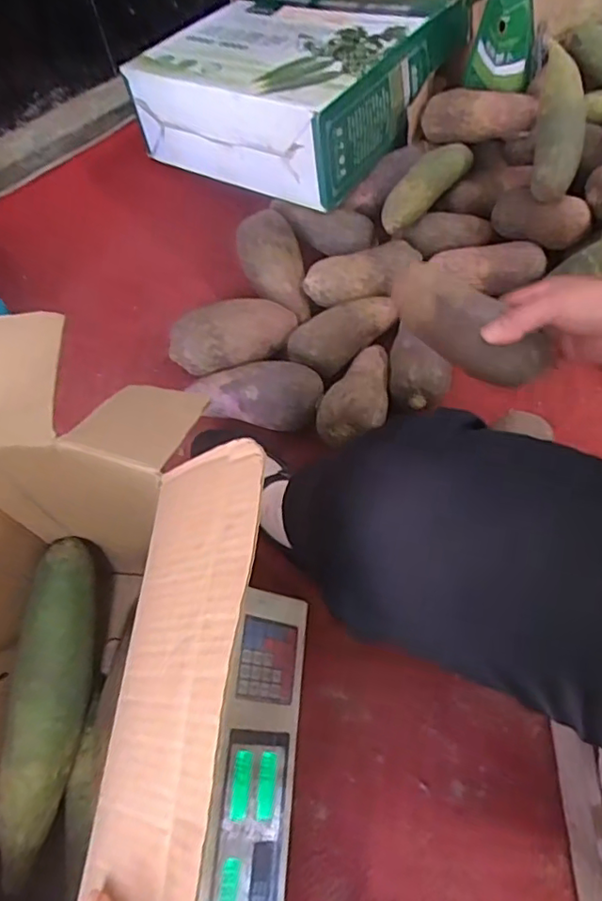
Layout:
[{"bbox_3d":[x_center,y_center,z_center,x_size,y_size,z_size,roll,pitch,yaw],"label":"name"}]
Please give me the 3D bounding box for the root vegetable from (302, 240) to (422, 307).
[{"bbox_3d":[0.084,-0.236,0.770,0.157,0.047,0.057,-16,67,-6],"label":"root vegetable"}]

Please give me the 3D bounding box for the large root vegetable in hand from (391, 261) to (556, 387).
[{"bbox_3d":[0.140,-0.106,0.489,0.143,0.049,0.051,39,73,14],"label":"large root vegetable in hand"}]

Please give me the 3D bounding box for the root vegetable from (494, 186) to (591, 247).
[{"bbox_3d":[0.318,-0.317,0.778,0.130,0.060,0.057,30,69,35],"label":"root vegetable"}]

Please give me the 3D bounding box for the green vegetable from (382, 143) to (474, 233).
[{"bbox_3d":[0.165,-0.356,0.792,0.051,0.054,0.192,36,72,16],"label":"green vegetable"}]

